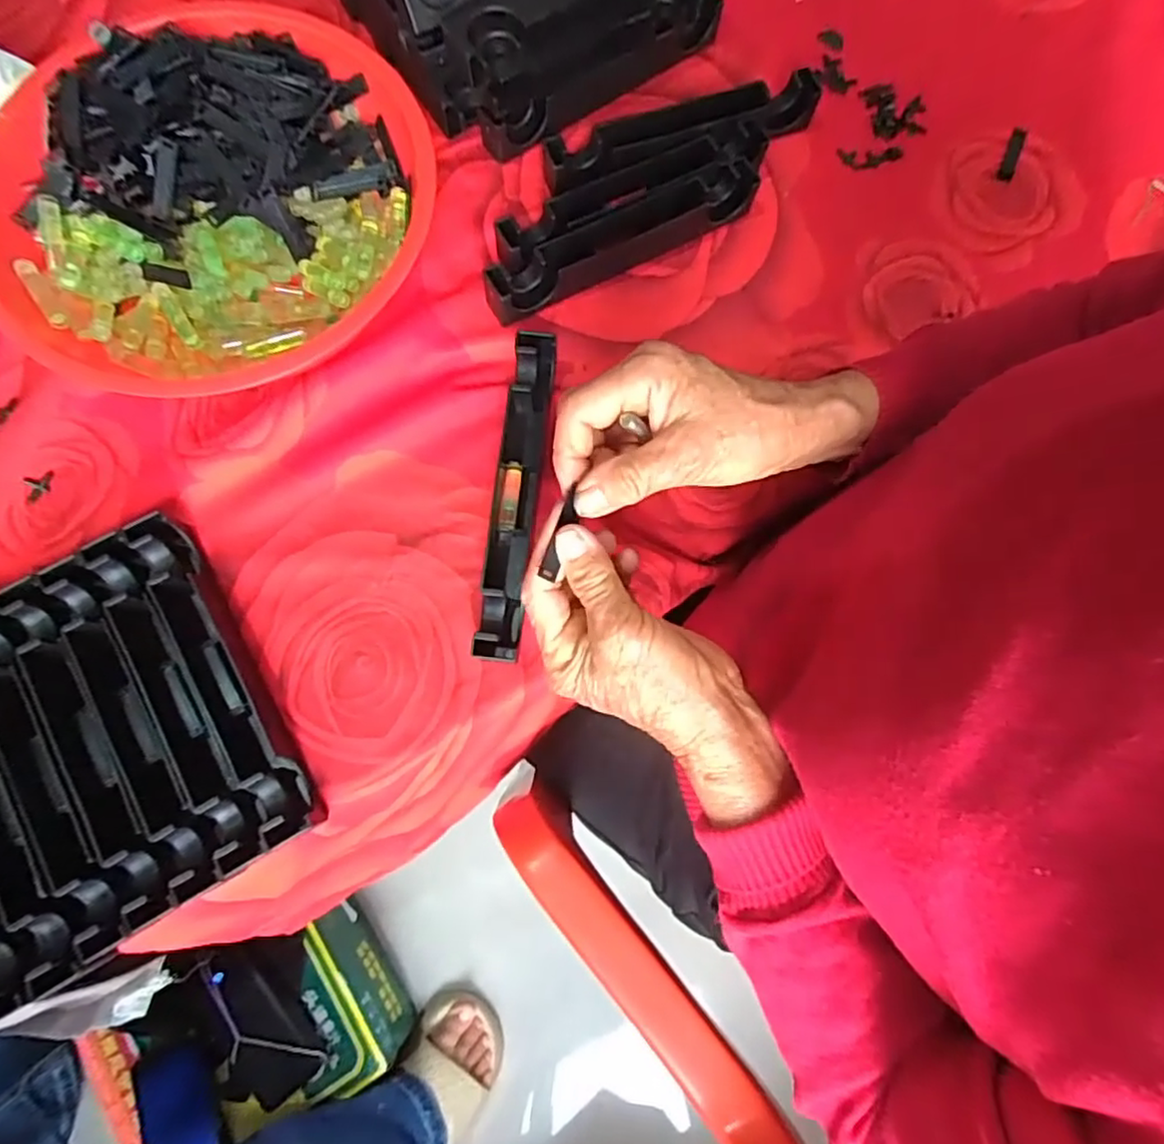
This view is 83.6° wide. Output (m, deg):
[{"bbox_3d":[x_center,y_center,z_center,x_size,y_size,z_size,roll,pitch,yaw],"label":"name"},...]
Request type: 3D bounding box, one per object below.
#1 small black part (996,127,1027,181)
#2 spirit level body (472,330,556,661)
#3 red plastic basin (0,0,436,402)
[{"bbox_3d":[0.312,-0.303,0.472,0.011,0.004,0.051,24,77,4],"label":"small black part"},{"bbox_3d":[-0.039,-0.046,0.383,0.024,0.032,0.191,6,78,2],"label":"spirit level body"},{"bbox_3d":[-0.211,-0.209,0.389,0.242,0.079,0.220,0,78,0],"label":"red plastic basin"}]

